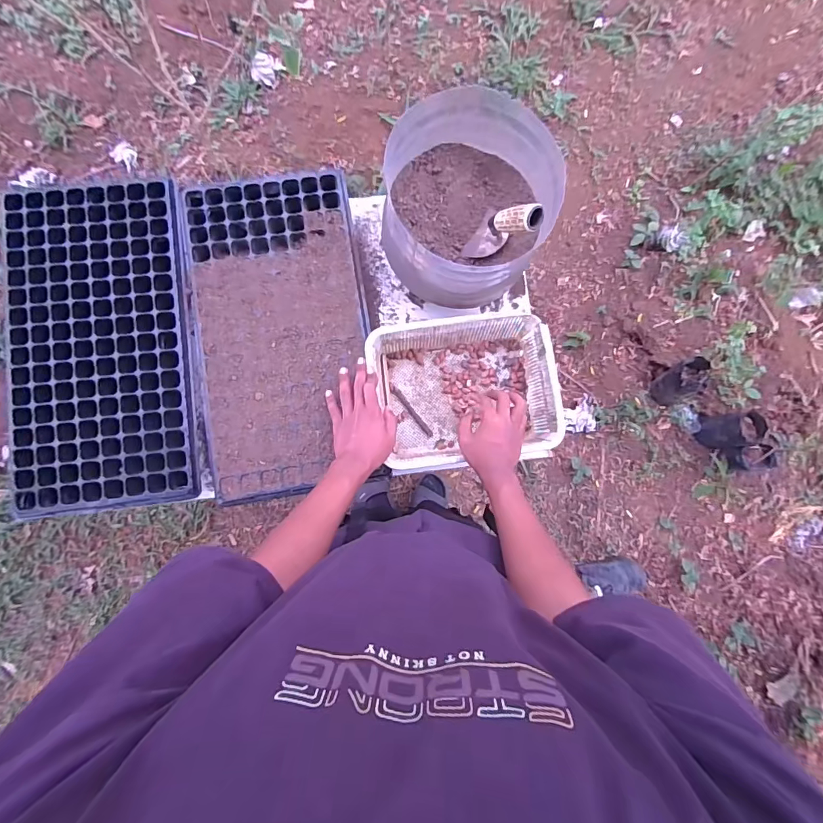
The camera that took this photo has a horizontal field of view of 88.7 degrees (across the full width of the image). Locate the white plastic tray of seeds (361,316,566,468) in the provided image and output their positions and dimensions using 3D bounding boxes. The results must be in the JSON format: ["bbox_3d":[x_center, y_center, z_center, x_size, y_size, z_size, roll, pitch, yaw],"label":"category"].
[{"bbox_3d":[0.084,-0.043,0.687,0.273,0.083,0.231,-9,86,-3],"label":"white plastic tray of seeds"}]

